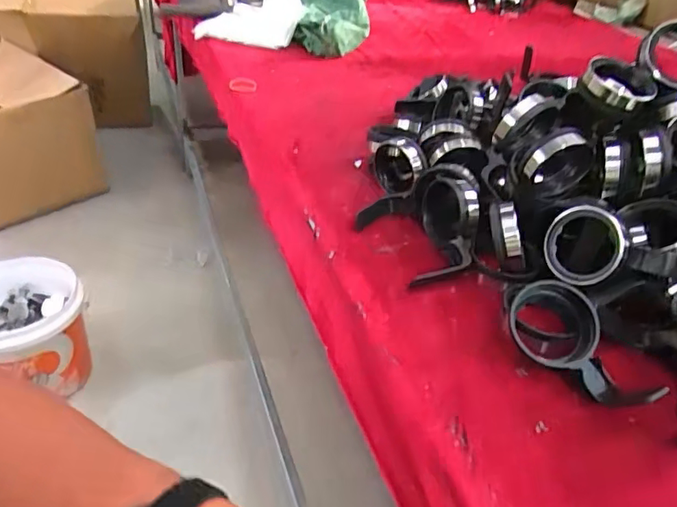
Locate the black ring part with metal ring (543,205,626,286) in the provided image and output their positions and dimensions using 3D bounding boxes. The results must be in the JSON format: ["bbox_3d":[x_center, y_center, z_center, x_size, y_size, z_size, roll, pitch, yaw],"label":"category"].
[{"bbox_3d":[0.219,-0.008,0.476,0.065,0.070,0.016,30,6,35],"label":"black ring part with metal ring"}]

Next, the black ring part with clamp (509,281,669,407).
[{"bbox_3d":[0.197,0.071,0.423,0.071,0.050,0.121,-25,47,-36],"label":"black ring part with clamp"}]

